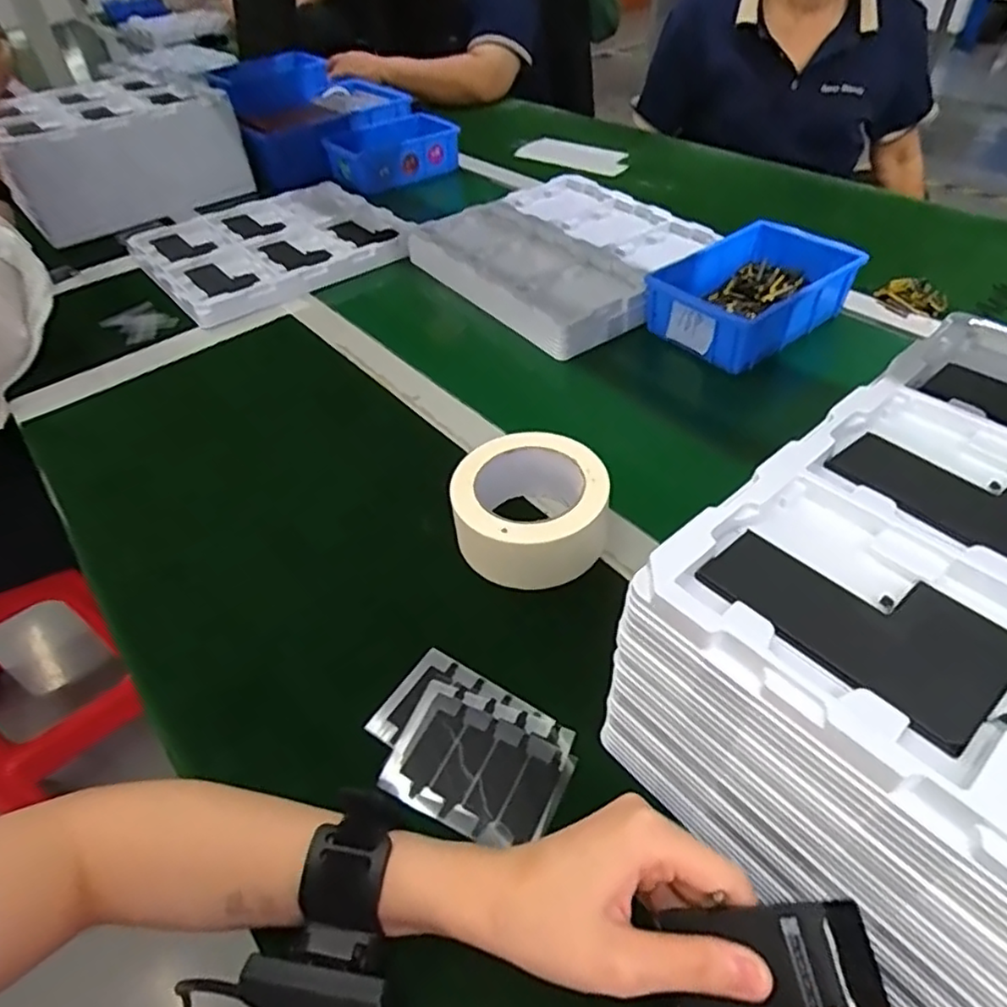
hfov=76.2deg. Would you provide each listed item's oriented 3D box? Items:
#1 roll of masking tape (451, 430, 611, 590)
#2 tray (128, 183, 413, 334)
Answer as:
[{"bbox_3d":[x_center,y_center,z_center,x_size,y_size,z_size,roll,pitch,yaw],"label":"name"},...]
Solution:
[{"bbox_3d":[0.019,-0.001,0.465,0.105,0.060,0.098,-2,45,2],"label":"roll of masking tape"},{"bbox_3d":[-0.316,-0.364,0.882,0.316,0.029,0.343,-33,52,-25],"label":"tray"}]

